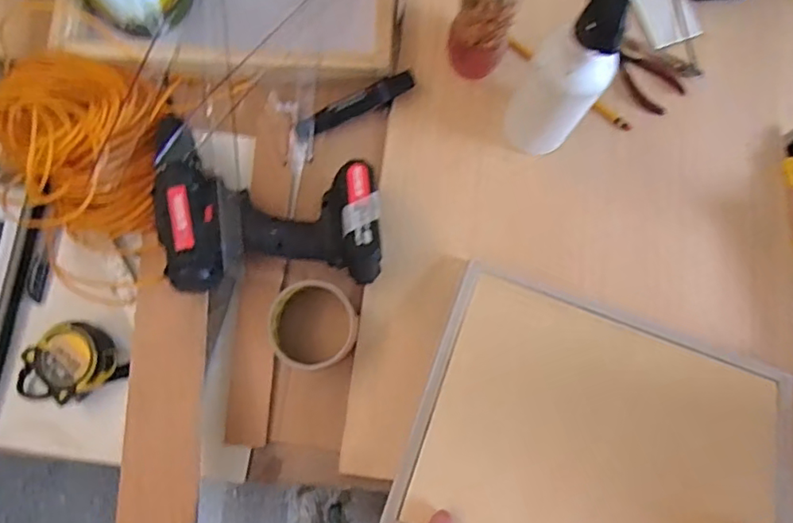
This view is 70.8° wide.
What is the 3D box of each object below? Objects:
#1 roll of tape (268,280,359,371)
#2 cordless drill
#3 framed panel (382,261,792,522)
[{"bbox_3d":[-0.081,0.063,0.545,0.085,0.040,0.083,0,80,0],"label":"roll of tape"},{"bbox_3d":[-0.125,-0.062,0.547,0.212,0.077,0.170,-5,79,1],"label":"cordless drill"},{"bbox_3d":[0.185,0.166,0.499,0.325,0.026,0.254,20,68,4],"label":"framed panel"}]

